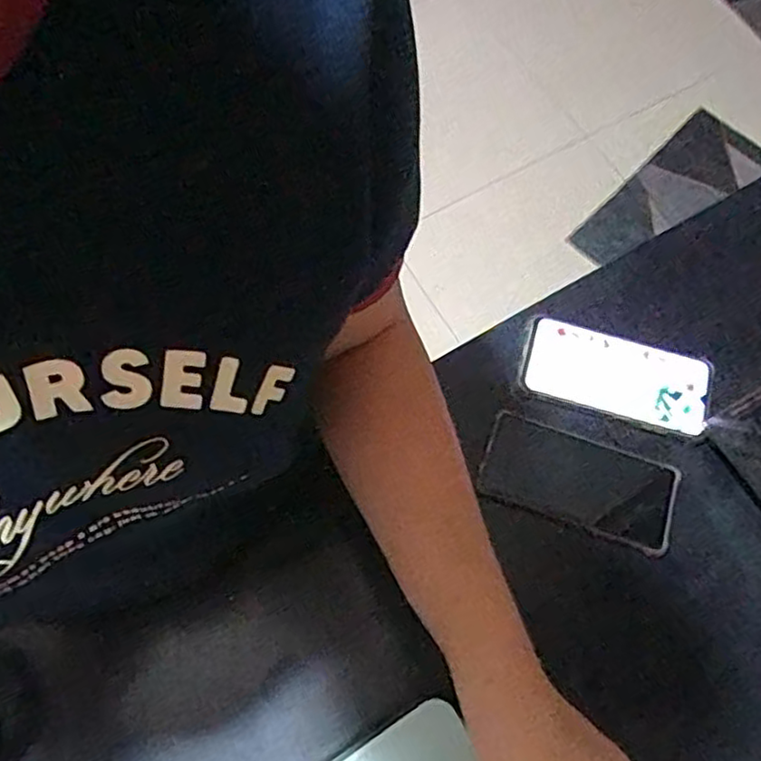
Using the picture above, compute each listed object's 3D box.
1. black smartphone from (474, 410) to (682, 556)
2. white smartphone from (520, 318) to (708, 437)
[{"bbox_3d":[0.166,0.083,0.561,0.159,0.009,0.075,20,70,5],"label":"black smartphone"},{"bbox_3d":[0.208,-0.005,0.591,0.162,0.005,0.074,16,69,4],"label":"white smartphone"}]

